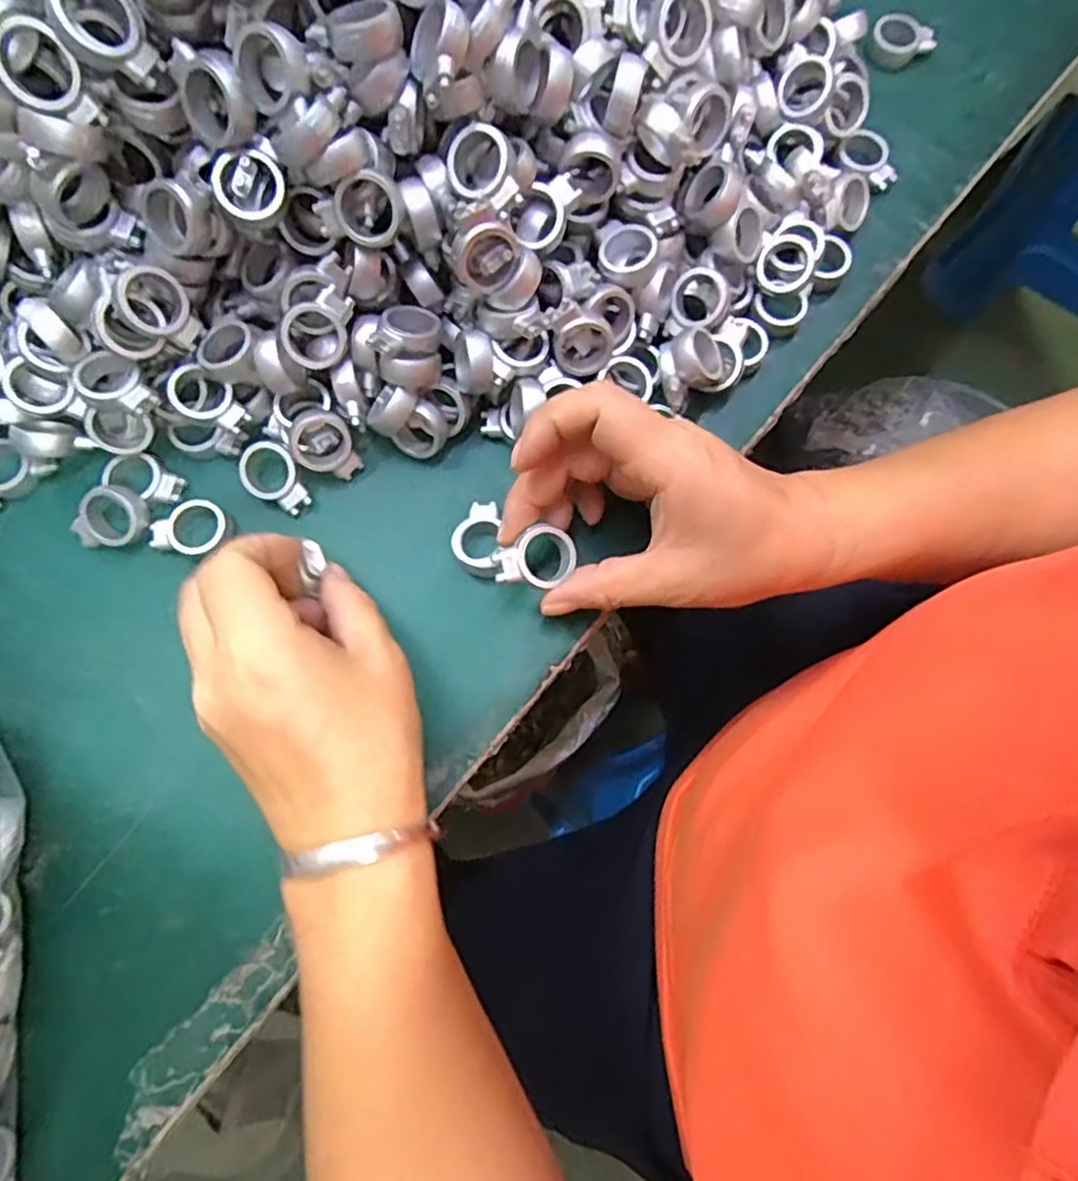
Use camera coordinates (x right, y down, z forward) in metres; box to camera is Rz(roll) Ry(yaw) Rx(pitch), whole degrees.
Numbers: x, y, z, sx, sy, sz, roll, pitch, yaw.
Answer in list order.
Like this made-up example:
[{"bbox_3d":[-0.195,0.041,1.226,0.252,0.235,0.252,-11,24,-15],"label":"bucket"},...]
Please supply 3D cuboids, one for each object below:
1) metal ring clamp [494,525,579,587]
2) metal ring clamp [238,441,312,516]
[{"bbox_3d":[-0.001,-0.013,0.266,0.033,0.008,0.023,8,79,1],"label":"metal ring clamp"},{"bbox_3d":[-0.118,-0.050,0.296,0.031,0.014,0.024,42,81,7],"label":"metal ring clamp"}]

